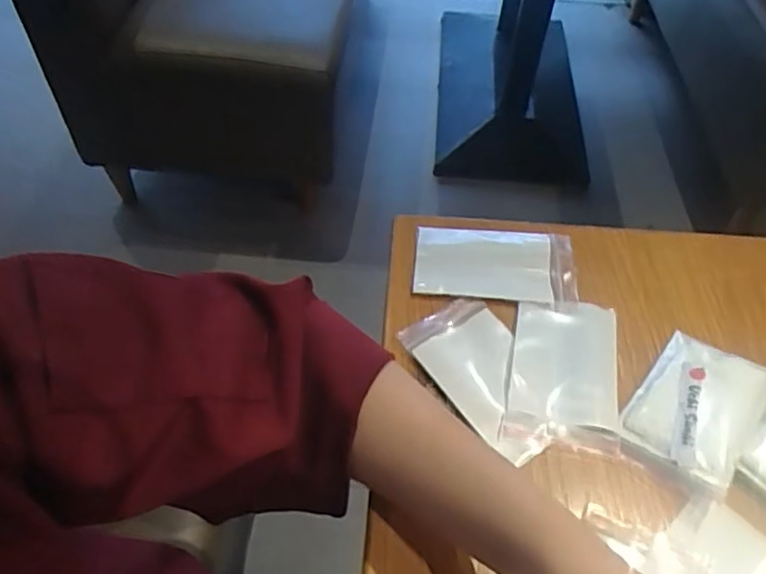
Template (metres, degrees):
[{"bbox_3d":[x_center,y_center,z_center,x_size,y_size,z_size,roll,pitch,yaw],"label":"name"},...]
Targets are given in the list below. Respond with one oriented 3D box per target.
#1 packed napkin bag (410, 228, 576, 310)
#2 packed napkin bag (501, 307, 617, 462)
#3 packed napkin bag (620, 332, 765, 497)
[{"bbox_3d":[0.081,-0.018,0.454,0.114,0.007,0.068,7,52,4],"label":"packed napkin bag"},{"bbox_3d":[0.116,0.052,0.399,0.066,0.005,0.108,10,52,7],"label":"packed napkin bag"},{"bbox_3d":[0.193,0.072,0.381,0.065,0.011,0.095,31,57,21],"label":"packed napkin bag"}]

